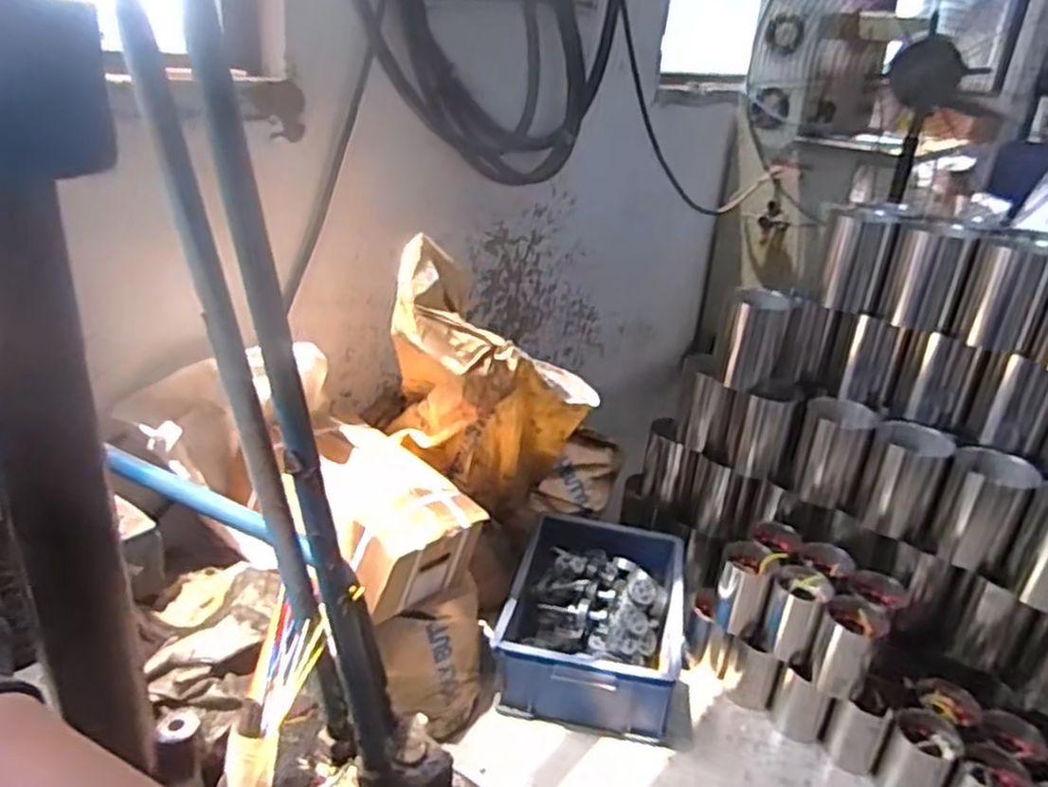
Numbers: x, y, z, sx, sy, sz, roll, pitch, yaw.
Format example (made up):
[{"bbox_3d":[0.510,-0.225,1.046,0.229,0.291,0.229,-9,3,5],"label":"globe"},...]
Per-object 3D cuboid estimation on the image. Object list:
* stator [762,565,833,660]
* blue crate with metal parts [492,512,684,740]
[{"bbox_3d":[0.458,0.368,1.282,0.087,0.136,0.084,18,28,26],"label":"stator"},{"bbox_3d":[0.134,0.401,1.391,0.309,0.155,0.383,10,26,11],"label":"blue crate with metal parts"}]

